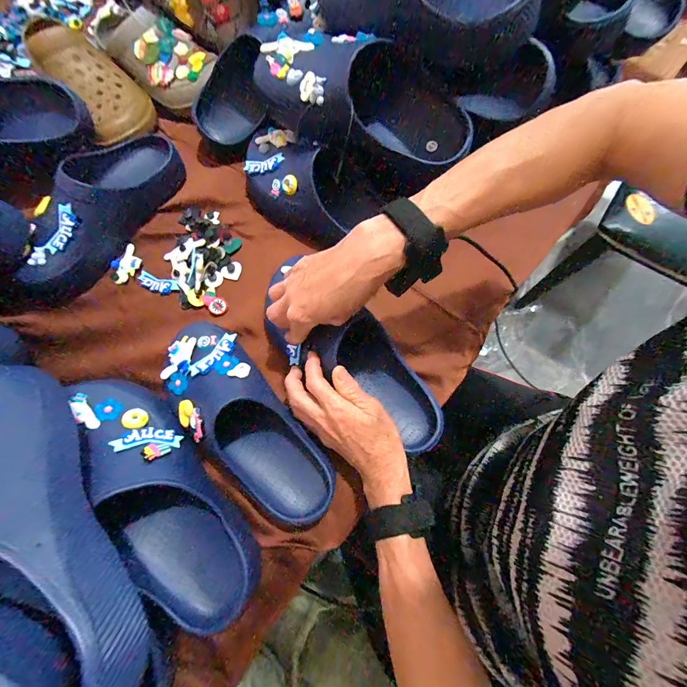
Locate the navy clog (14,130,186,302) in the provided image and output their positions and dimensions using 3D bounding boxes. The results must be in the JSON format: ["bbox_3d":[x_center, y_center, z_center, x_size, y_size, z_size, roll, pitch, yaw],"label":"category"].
[{"bbox_3d":[-0.340,-0.195,0.445,0.101,0.092,0.281,29,75,10],"label":"navy clog"}]

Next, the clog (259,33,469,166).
[{"bbox_3d":[0.022,-0.289,0.379,0.258,0.087,0.109,29,75,10],"label":"clog"}]

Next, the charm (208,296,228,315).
[{"bbox_3d":[-0.173,-0.052,0.447,0.024,0.005,0.029,-35,75,-10],"label":"charm"}]

